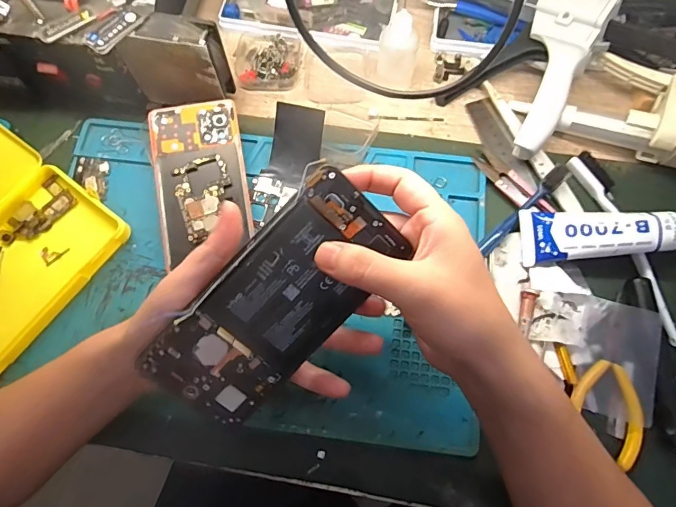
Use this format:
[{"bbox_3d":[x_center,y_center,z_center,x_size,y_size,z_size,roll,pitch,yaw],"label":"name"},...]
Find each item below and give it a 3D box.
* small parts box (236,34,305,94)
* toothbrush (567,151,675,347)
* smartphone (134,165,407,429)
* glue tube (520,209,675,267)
[{"bbox_3d":[-0.070,-0.194,0.420,0.065,0.017,0.062,5,72,4],"label":"small parts box"},{"bbox_3d":[0.241,-0.010,0.352,0.028,0.012,0.171,-15,72,-3],"label":"toothbrush"},{"bbox_3d":[-0.036,0.030,0.252,0.074,0.008,0.160,41,95,-16],"label":"smartphone"},{"bbox_3d":[0.220,-0.016,0.341,0.132,0.035,0.040,0,71,2],"label":"glue tube"}]

